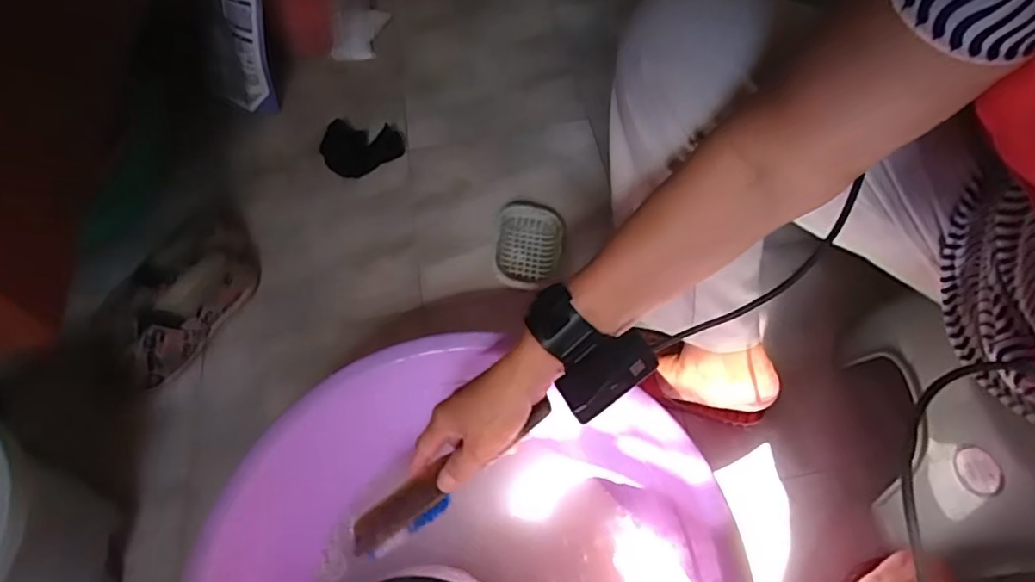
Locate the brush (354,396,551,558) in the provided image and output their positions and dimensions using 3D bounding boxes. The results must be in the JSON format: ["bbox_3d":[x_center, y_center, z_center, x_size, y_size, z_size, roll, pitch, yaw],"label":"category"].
[{"bbox_3d":[-0.057,0.154,0.484,0.209,0.029,0.042,-38,61,16],"label":"brush"}]

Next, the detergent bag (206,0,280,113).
[{"bbox_3d":[-0.430,-0.406,0.922,0.126,0.255,0.033,27,42,27],"label":"detergent bag"}]

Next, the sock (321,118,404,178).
[{"bbox_3d":[-0.242,-0.220,0.915,0.112,0.034,0.087,8,60,7],"label":"sock"}]

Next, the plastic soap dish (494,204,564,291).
[{"bbox_3d":[0.015,-0.060,0.809,0.089,0.037,0.136,7,60,7],"label":"plastic soap dish"}]

